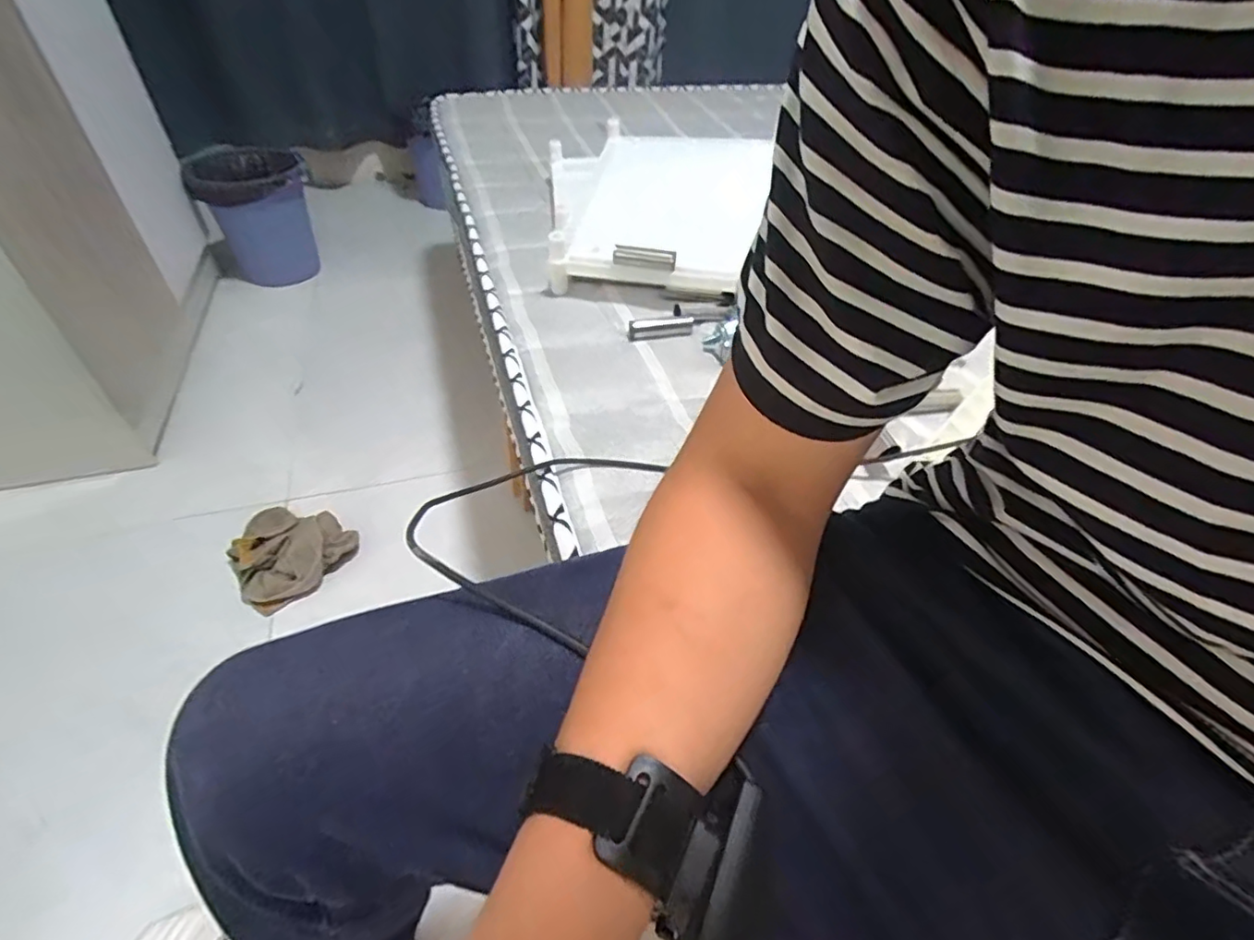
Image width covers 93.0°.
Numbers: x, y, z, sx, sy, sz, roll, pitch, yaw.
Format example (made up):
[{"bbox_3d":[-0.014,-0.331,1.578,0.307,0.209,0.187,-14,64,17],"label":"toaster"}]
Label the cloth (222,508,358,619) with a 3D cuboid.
[{"bbox_3d":[-0.516,0.130,0.906,0.160,0.057,0.163,25,48,20],"label":"cloth"}]

